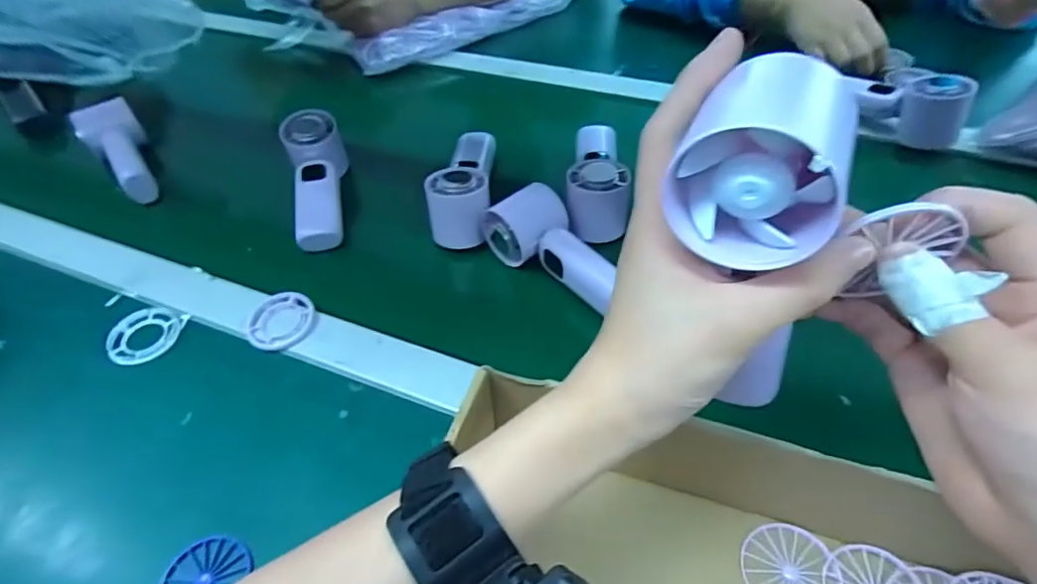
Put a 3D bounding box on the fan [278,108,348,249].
[{"bbox_3d":[-0.196,-0.105,0.541,0.052,0.038,0.154,-10,68,-5],"label":"fan"}]

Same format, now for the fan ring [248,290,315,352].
[{"bbox_3d":[-0.189,0.021,0.445,0.050,0.006,0.053,-2,49,2],"label":"fan ring"}]

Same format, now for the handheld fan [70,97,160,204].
[{"bbox_3d":[-0.419,-0.143,0.594,0.056,0.047,0.134,-30,67,-21],"label":"handheld fan"}]

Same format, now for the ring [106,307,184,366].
[{"bbox_3d":[-0.302,0.034,0.450,0.048,0.011,0.054,30,57,26],"label":"ring"}]

